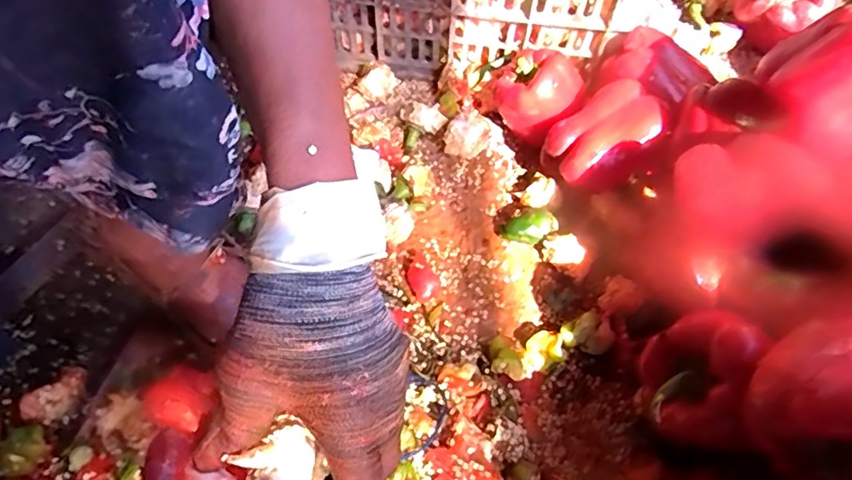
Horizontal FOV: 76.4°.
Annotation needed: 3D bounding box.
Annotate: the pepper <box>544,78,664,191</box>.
[{"bbox_3d":[0.168,-0.097,0.512,0.099,0.064,0.079,-24,59,-16],"label":"pepper"}]

